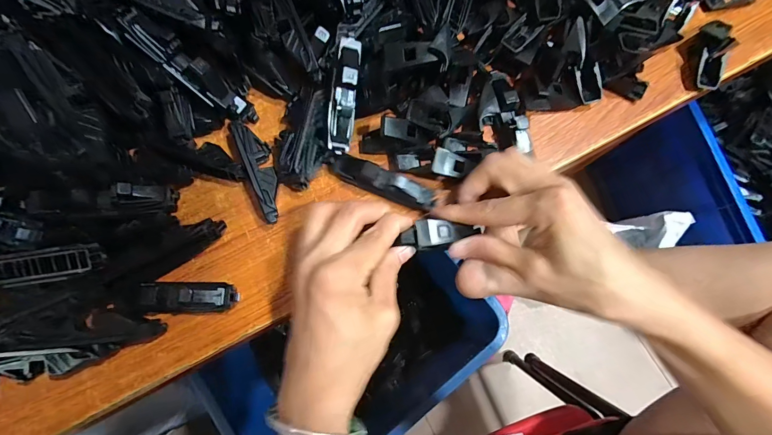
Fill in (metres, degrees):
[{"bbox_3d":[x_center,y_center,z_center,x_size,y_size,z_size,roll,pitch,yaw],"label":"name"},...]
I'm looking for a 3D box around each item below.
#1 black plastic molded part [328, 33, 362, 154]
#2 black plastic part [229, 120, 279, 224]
[{"bbox_3d":[-0.029,-0.084,0.246,0.018,0.014,0.077,7,93,2],"label":"black plastic molded part"},{"bbox_3d":[-0.088,-0.034,0.252,0.018,0.015,0.076,-21,76,-6],"label":"black plastic part"}]

